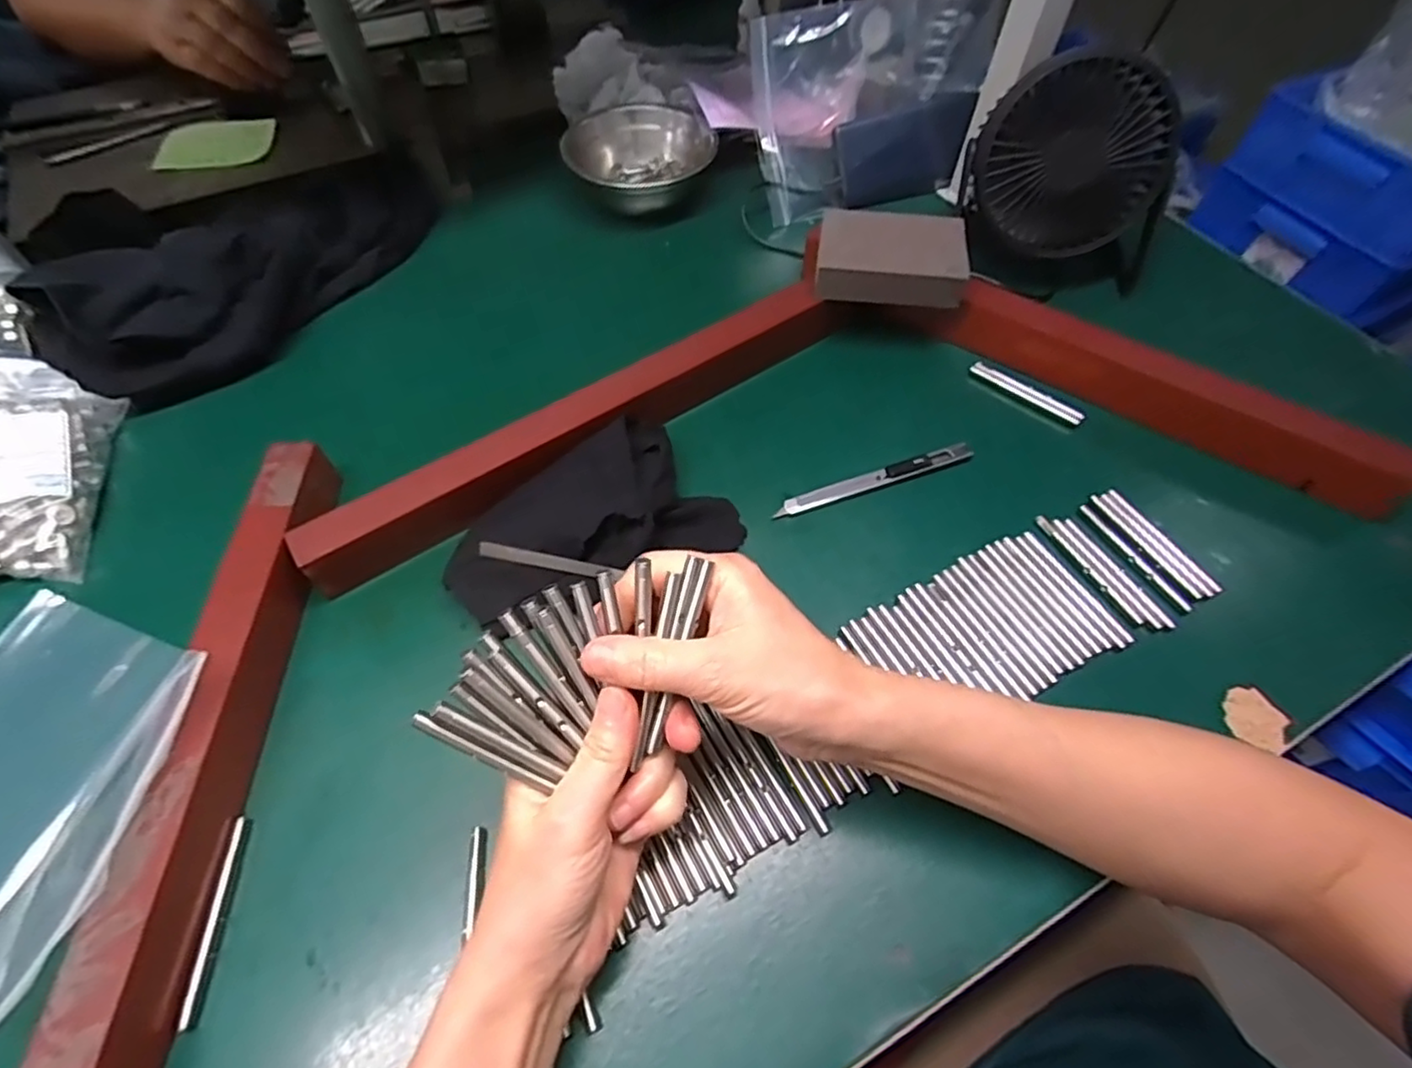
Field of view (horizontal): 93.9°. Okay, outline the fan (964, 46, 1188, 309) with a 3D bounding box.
[{"bbox_3d":[0.262,-0.253,0.472,0.146,0.132,0.110,26,61,15],"label":"fan"}]

